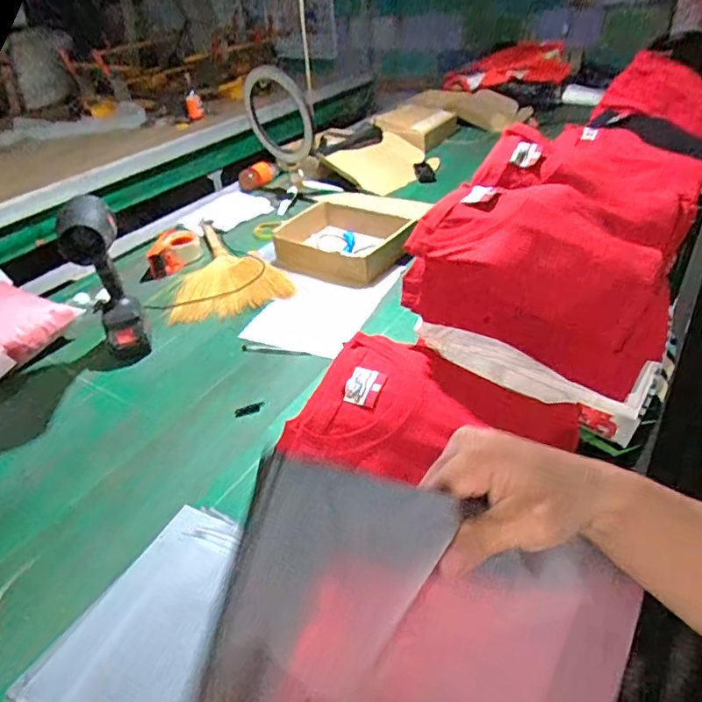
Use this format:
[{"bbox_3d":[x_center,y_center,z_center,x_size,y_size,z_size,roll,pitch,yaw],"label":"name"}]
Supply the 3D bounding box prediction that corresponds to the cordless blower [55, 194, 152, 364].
[{"bbox_3d":[-0.435,-0.122,0.978,0.083,0.290,0.095,-15,39,-14],"label":"cordless blower"}]

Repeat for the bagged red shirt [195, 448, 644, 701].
[{"bbox_3d":[0.056,0.204,0.313,0.292,0.238,0.021,18,0,-25],"label":"bagged red shirt"}]

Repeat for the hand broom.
[{"bbox_3d":[-0.315,-0.210,1.271,0.251,0.036,0.428,-17,42,-16],"label":"hand broom"}]

